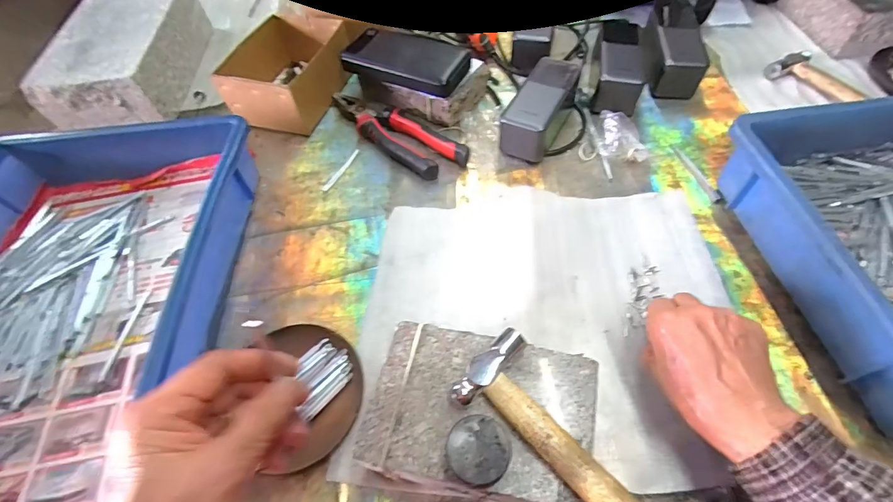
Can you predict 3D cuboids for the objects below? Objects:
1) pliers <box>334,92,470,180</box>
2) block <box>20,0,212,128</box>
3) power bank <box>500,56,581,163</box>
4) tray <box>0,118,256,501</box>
[{"bbox_3d":[-0.066,-0.151,0.507,0.208,0.022,0.057,38,66,25],"label":"pliers"},{"bbox_3d":[-0.444,-0.276,0.576,0.143,0.080,0.242,-5,57,1],"label":"block"},{"bbox_3d":[0.112,-0.170,0.491,0.055,0.053,0.129,22,61,17],"label":"power bank"},{"bbox_3d":[-0.340,0.056,0.360,0.279,0.072,0.429,-3,57,2],"label":"tray"}]

